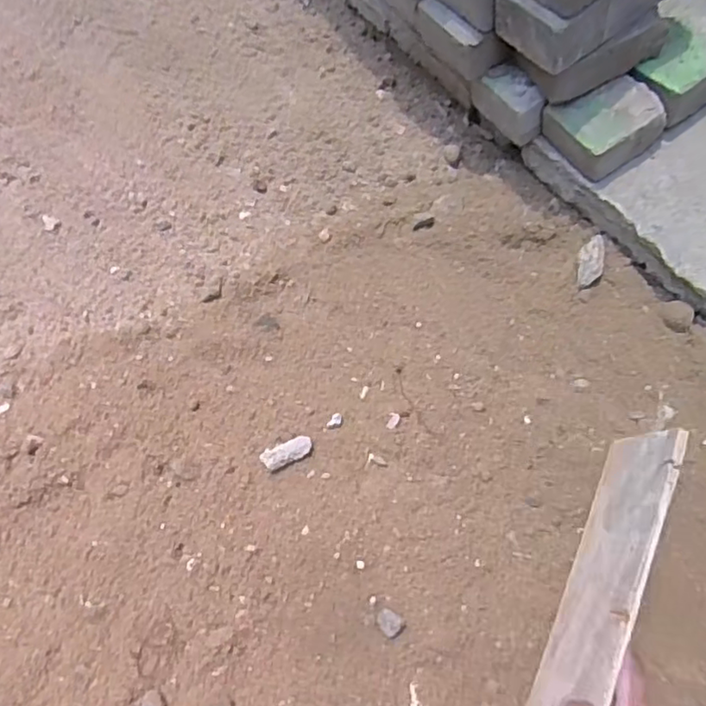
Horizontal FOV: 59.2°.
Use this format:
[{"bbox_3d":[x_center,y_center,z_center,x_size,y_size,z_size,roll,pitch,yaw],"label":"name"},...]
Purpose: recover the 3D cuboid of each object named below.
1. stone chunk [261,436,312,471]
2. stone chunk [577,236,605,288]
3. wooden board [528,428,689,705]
[{"bbox_3d":[-0.075,0.113,0.704,0.057,0.012,0.026,-23,65,-8],"label":"stone chunk"},{"bbox_3d":[0.301,-0.119,0.788,0.030,0.026,0.074,12,65,9],"label":"stone chunk"},{"bbox_3d":[0.167,0.242,0.474,0.008,0.100,0.388,27,73,-3],"label":"wooden board"}]

